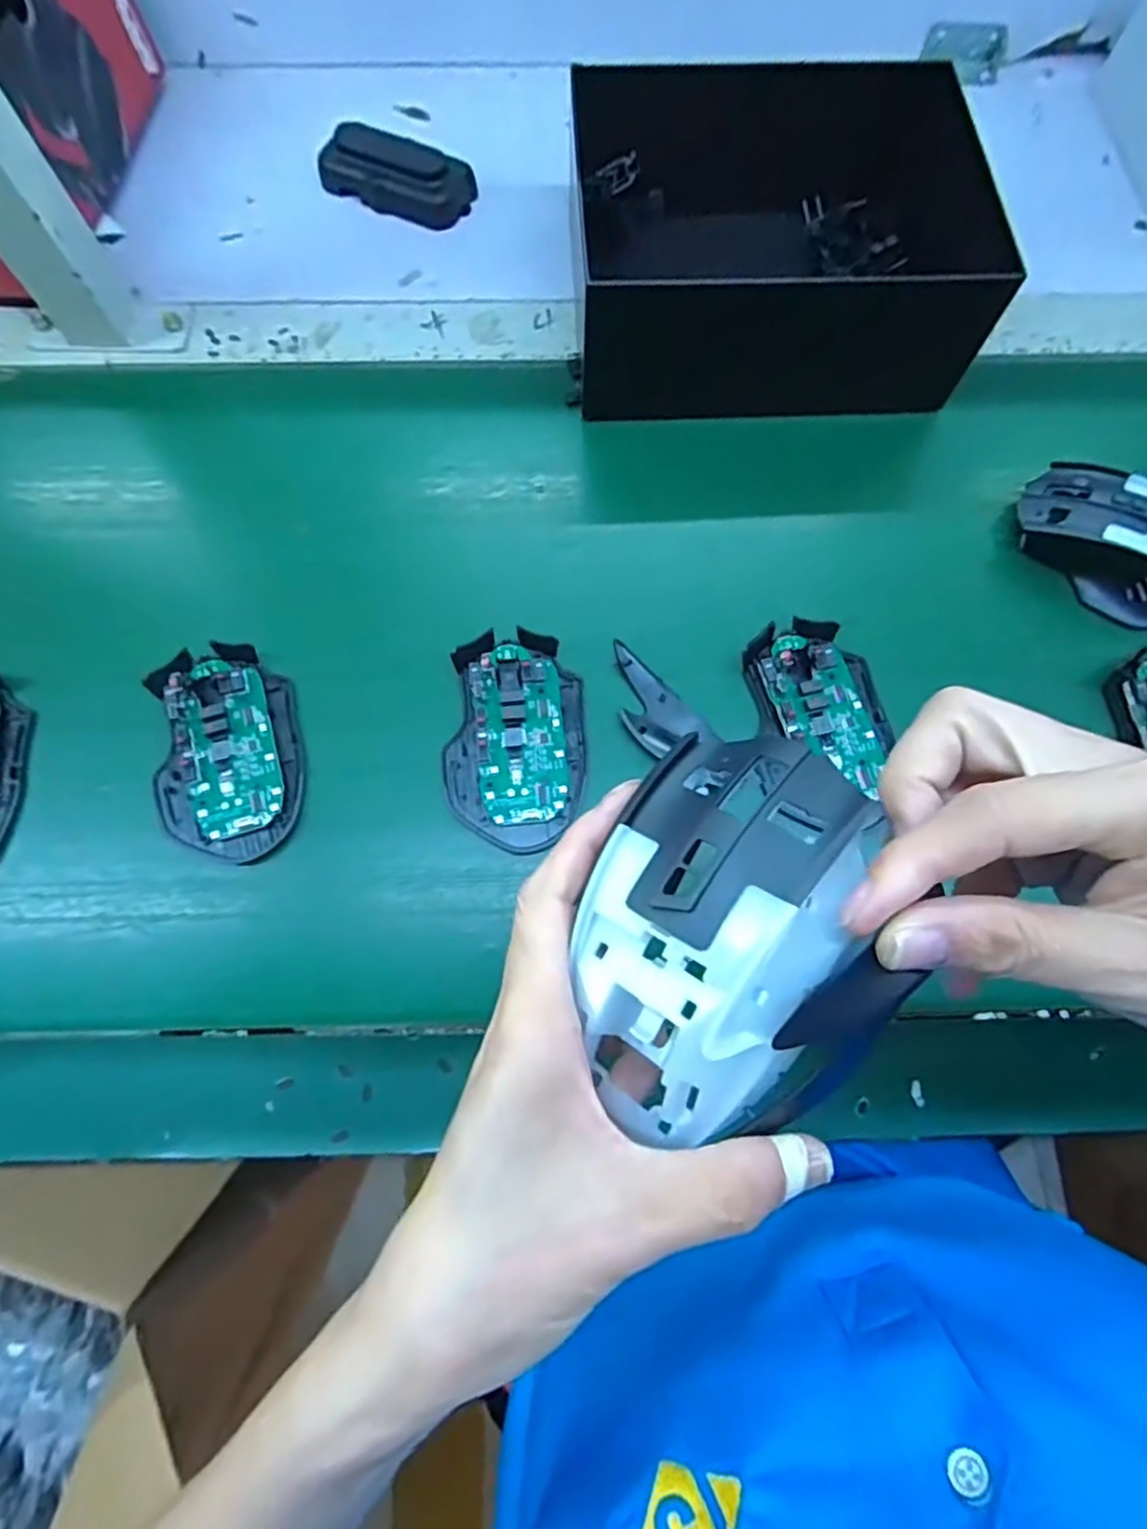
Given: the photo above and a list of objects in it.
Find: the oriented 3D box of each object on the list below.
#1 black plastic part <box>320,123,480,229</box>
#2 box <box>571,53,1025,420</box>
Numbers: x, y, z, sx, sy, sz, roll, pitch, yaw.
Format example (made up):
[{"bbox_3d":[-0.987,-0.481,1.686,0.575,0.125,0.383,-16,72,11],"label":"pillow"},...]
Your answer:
[{"bbox_3d":[-0.123,-0.403,0.476,0.101,0.026,0.042,16,73,4],"label":"black plastic part"},{"bbox_3d":[0.115,-0.326,0.424,0.218,0.084,0.207,-3,73,-2],"label":"box"}]

